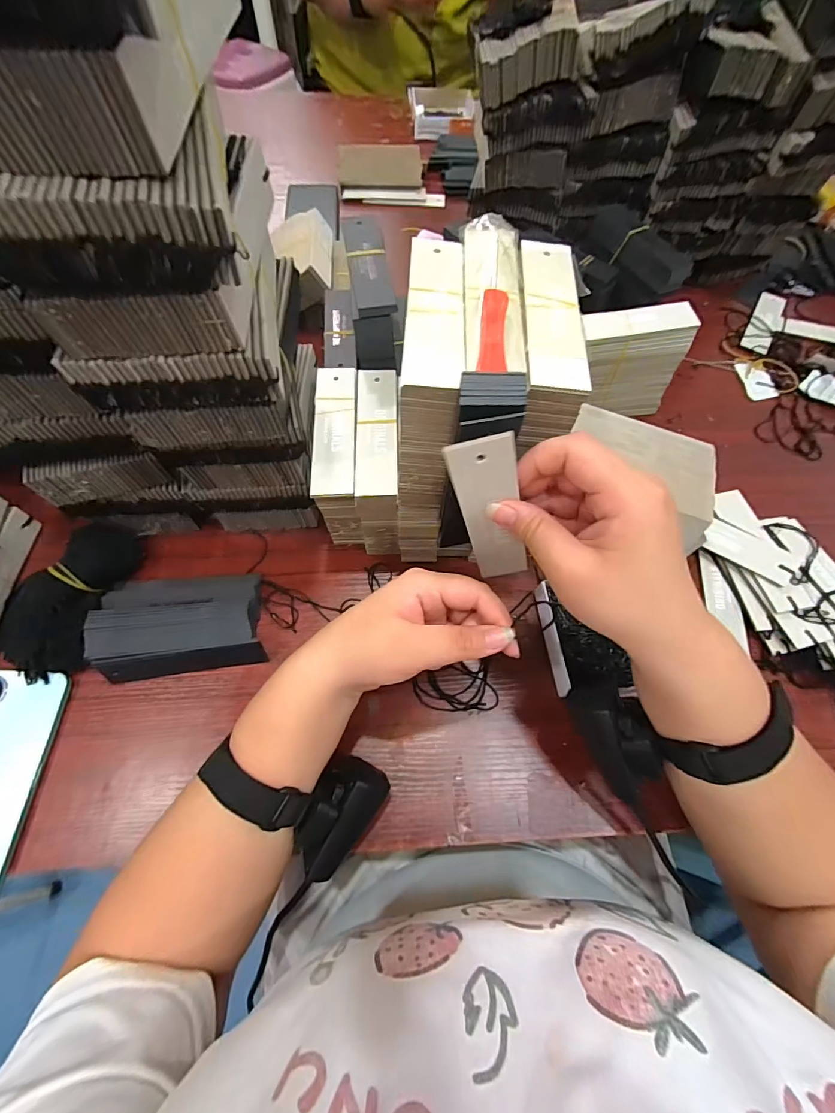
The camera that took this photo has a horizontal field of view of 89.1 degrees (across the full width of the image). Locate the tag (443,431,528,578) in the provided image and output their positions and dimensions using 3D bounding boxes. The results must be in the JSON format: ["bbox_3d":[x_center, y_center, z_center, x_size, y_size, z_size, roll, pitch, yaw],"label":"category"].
[{"bbox_3d":[0.044,-0.021,0.244,0.032,0.126,0.004,-13,57,10],"label":"tag"}]

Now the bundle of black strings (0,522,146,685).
[{"bbox_3d":[-0.282,0.033,0.352,0.063,0.043,0.135,25,67,10],"label":"bundle of black strings"}]

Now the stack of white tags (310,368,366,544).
[{"bbox_3d":[-0.067,-0.081,0.384,0.033,0.104,0.126,-3,65,-3],"label":"stack of white tags"}]

